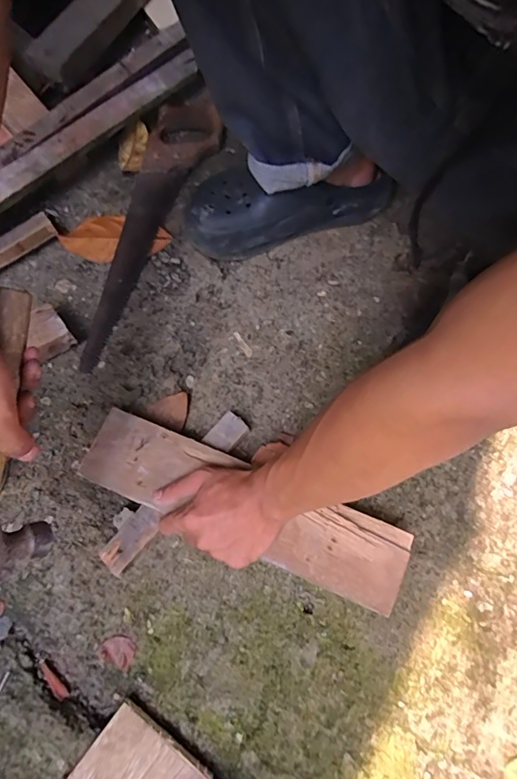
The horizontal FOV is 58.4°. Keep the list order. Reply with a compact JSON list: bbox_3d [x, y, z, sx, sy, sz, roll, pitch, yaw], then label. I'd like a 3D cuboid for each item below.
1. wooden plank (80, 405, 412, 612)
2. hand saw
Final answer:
[{"bbox_3d":[-0.018,0.119,0.485,0.349,0.013,0.089,24,74,8],"label":"wooden plank"},{"bbox_3d":[-0.156,-0.233,0.622,0.087,0.024,0.434,21,73,5],"label":"hand saw"}]

